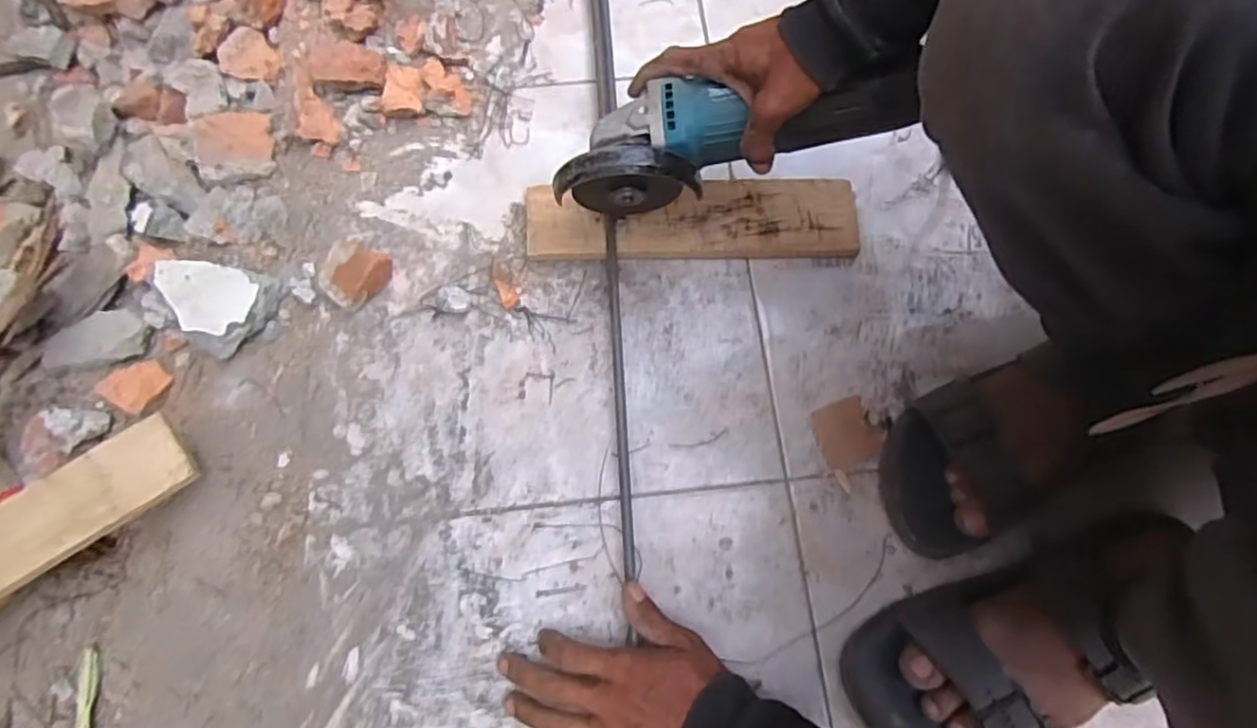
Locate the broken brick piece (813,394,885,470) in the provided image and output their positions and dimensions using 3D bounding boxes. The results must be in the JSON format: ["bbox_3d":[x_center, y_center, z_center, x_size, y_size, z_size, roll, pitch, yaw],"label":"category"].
[{"bbox_3d":[0.177,0.056,0.543,0.050,0.004,0.052,-22,74,-8],"label":"broken brick piece"}]

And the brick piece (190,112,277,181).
[{"bbox_3d":[-0.363,-0.201,0.613,0.067,0.024,0.060,-10,73,-4],"label":"brick piece"}]

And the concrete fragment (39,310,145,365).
[{"bbox_3d":[-0.473,-0.022,0.589,0.085,0.013,0.042,-6,72,-3],"label":"concrete fragment"}]

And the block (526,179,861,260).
[{"bbox_3d":[0.057,-0.128,0.595,0.290,0.020,0.073,-2,72,-1],"label":"block"}]

